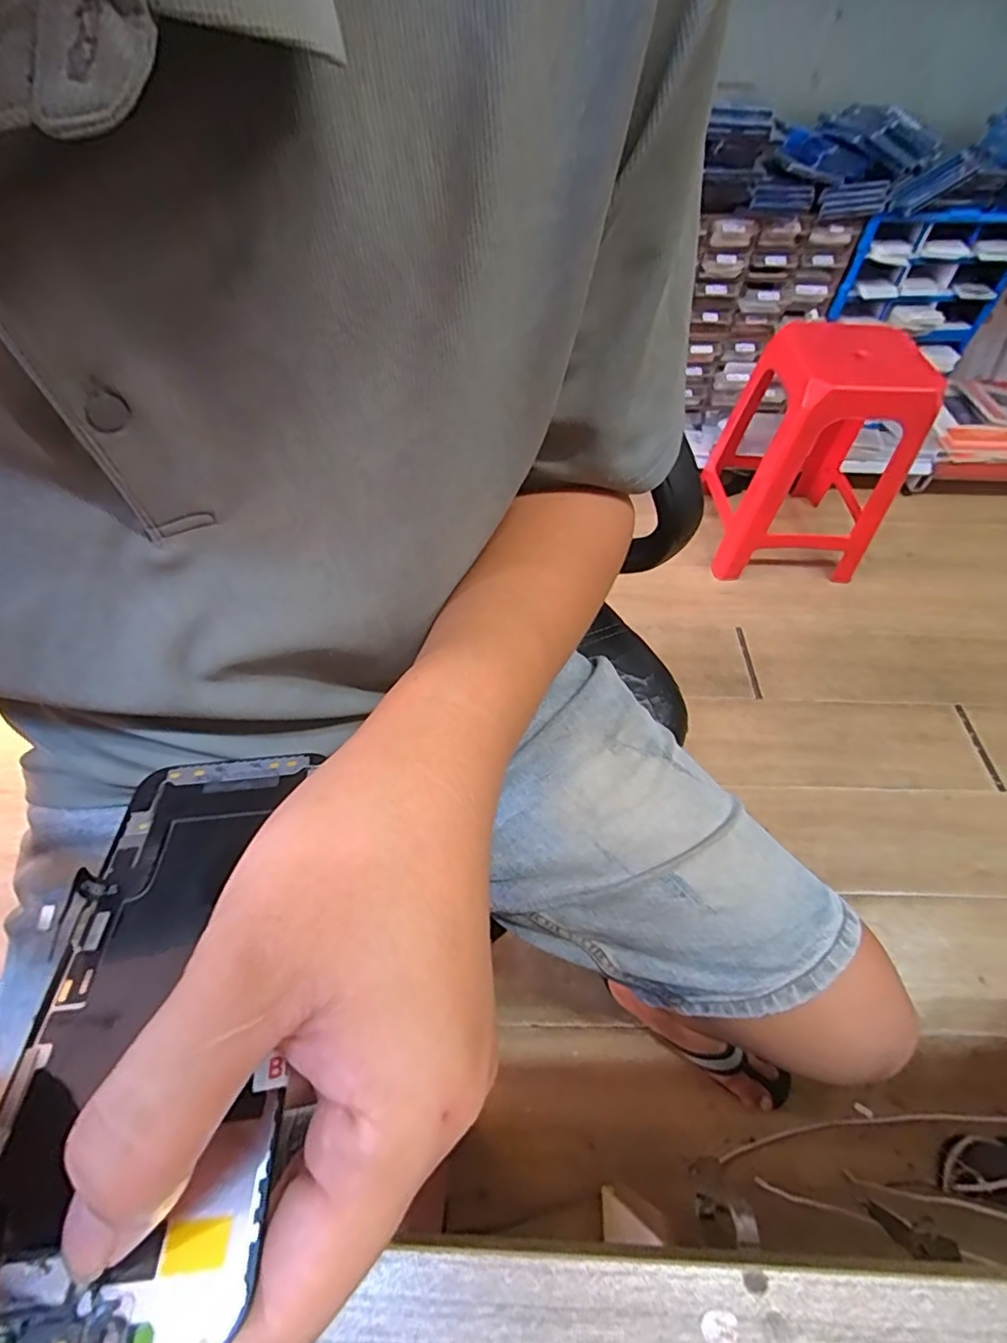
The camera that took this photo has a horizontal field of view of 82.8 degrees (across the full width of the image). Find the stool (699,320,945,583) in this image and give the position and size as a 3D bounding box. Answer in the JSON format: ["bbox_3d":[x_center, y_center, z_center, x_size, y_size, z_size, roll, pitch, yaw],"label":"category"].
[{"bbox_3d":[0.680,-0.489,1.258,0.332,0.438,0.429,11,55,6],"label":"stool"}]

